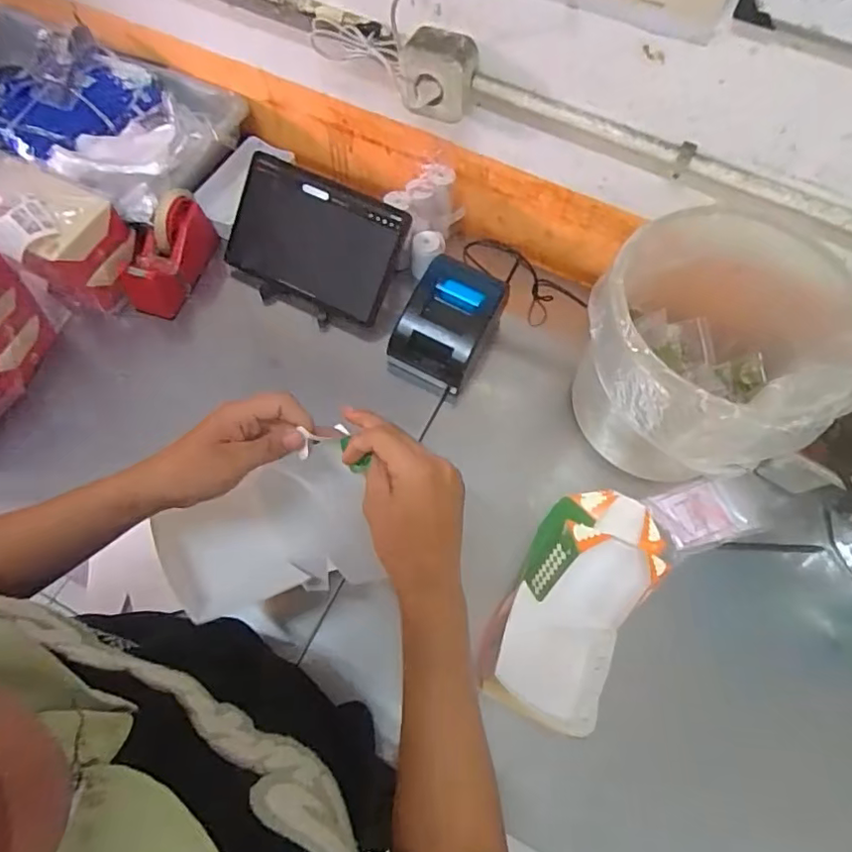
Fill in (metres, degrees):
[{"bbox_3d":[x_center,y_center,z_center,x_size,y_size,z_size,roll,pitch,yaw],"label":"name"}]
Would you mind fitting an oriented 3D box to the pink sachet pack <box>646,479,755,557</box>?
[{"bbox_3d":[0.331,0.108,0.698,0.106,0.020,0.075,-16,67,-10],"label":"pink sachet pack"}]

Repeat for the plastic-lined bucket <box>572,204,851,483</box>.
[{"bbox_3d":[0.322,-0.082,0.678,0.257,0.230,0.278,1,65,-2],"label":"plastic-lined bucket"}]

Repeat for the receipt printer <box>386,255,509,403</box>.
[{"bbox_3d":[0.032,-0.136,0.794,0.118,0.089,0.150,28,67,10],"label":"receipt printer"}]

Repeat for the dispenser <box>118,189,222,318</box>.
[{"bbox_3d":[-0.370,-0.247,0.822,0.105,0.096,0.153,1,65,-3],"label":"dispenser"}]

